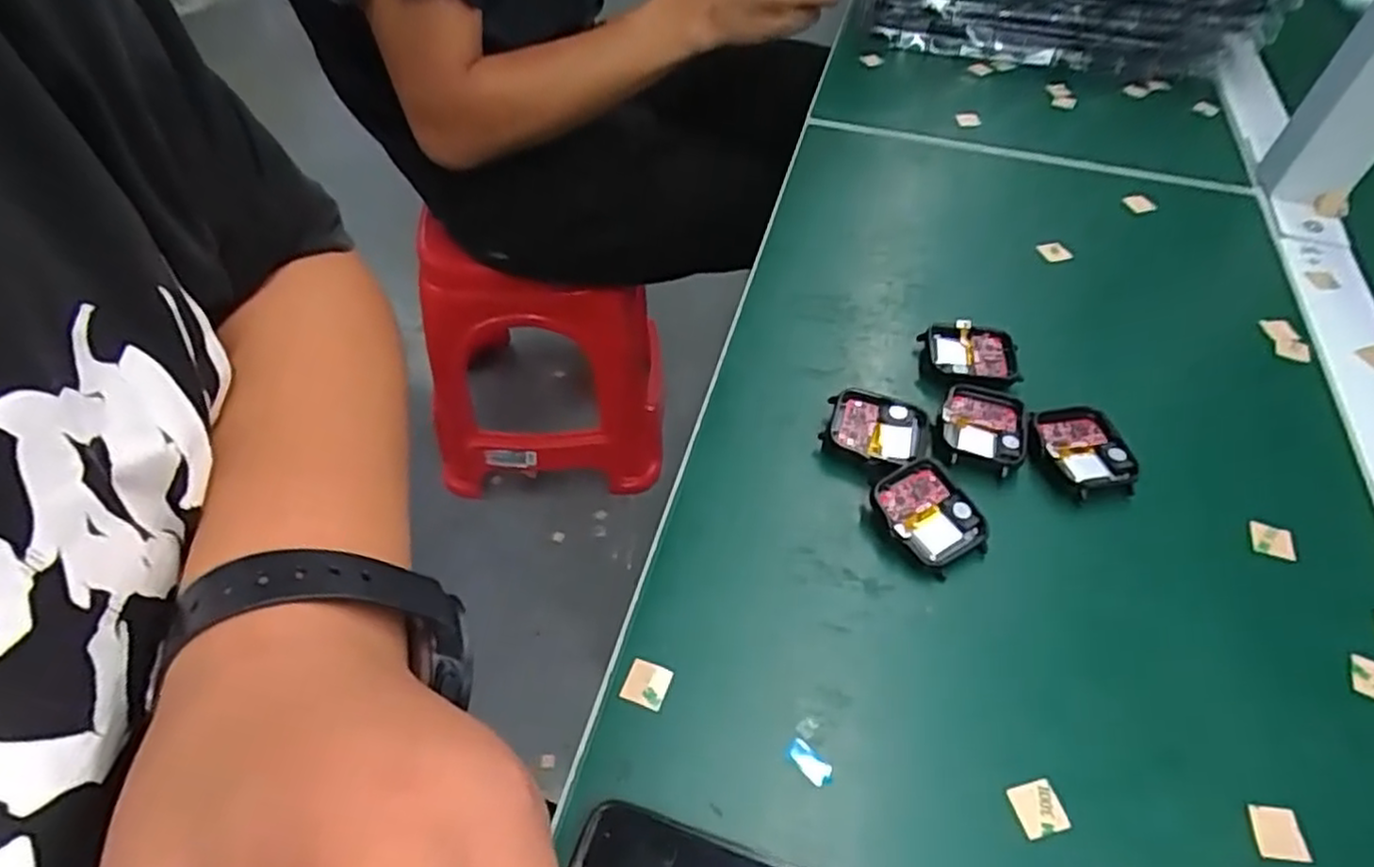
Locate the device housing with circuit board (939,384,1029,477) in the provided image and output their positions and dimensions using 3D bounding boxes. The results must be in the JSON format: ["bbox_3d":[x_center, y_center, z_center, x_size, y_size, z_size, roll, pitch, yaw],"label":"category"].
[{"bbox_3d":[0.136,-0.003,0.336,0.039,0.010,0.046,16,52,10],"label":"device housing with circuit board"}]

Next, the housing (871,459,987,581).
[{"bbox_3d":[0.101,0.035,0.305,0.038,0.014,0.045,-29,58,-24],"label":"housing"}]

